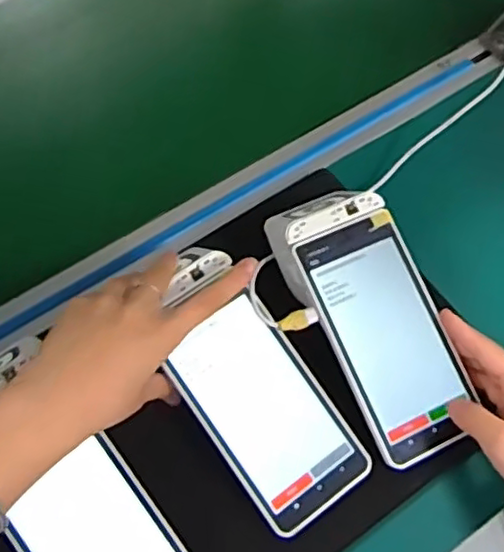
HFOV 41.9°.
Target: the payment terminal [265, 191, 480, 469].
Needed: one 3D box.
[{"bbox_3d":[0.086,0.034,0.480,0.088,0.041,0.194,-23,81,-11],"label":"payment terminal"}]

